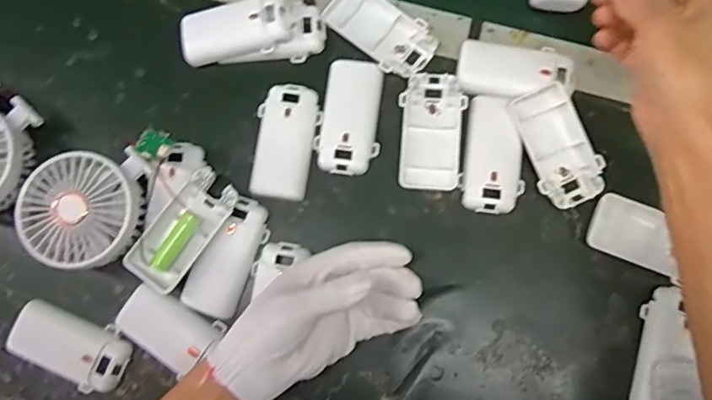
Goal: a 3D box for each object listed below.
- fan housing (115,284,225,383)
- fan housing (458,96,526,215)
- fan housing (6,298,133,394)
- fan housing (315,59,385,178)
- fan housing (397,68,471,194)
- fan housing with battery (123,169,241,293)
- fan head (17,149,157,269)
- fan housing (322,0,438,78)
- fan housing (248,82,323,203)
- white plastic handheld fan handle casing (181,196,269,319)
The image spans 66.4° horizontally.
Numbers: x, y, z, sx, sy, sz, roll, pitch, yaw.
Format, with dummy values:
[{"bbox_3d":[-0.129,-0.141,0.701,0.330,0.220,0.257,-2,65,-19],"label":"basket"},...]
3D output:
[{"bbox_3d":[-0.150,0.103,0.435,0.074,0.018,0.050,30,83,8],"label":"fan housing"},{"bbox_3d":[0.110,-0.034,0.433,0.049,0.019,0.089,10,80,5],"label":"fan housing"},{"bbox_3d":[-0.224,0.116,0.425,0.094,0.018,0.050,18,81,6],"label":"fan housing"},{"bbox_3d":[-0.004,-0.068,0.445,0.050,0.011,0.094,12,81,5],"label":"fan housing"},{"bbox_3d":[0.060,-0.055,0.437,0.049,0.015,0.094,3,80,3],"label":"fan housing"},{"bbox_3d":[-0.132,0.025,0.424,0.043,0.023,0.095,35,83,8],"label":"fan housing with battery"},{"bbox_3d":[-0.207,0.010,0.422,0.092,0.042,0.084,0,80,3],"label":"fan head"},{"bbox_3d":[0.020,-0.142,0.456,0.096,0.011,0.051,37,84,8],"label":"fan housing"},{"bbox_3d":[-0.058,-0.049,0.445,0.049,0.013,0.092,6,80,4],"label":"fan housing"},{"bbox_3d":[-0.101,0.043,0.425,0.041,0.016,0.093,23,82,7],"label":"white plastic handheld fan handle casing"}]

